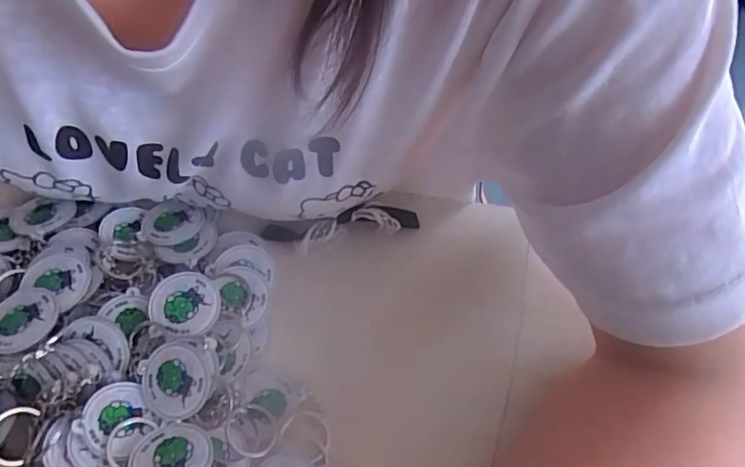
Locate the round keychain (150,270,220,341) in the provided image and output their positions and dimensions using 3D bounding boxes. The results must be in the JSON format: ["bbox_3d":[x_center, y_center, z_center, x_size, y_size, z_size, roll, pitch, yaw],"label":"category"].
[{"bbox_3d":[-0.092,0.036,0.280,0.034,0.011,0.031,1,56,-2],"label":"round keychain"}]

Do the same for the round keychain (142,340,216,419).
[{"bbox_3d":[-0.089,0.067,0.258,0.032,0.005,0.034,-2,81,16],"label":"round keychain"}]

